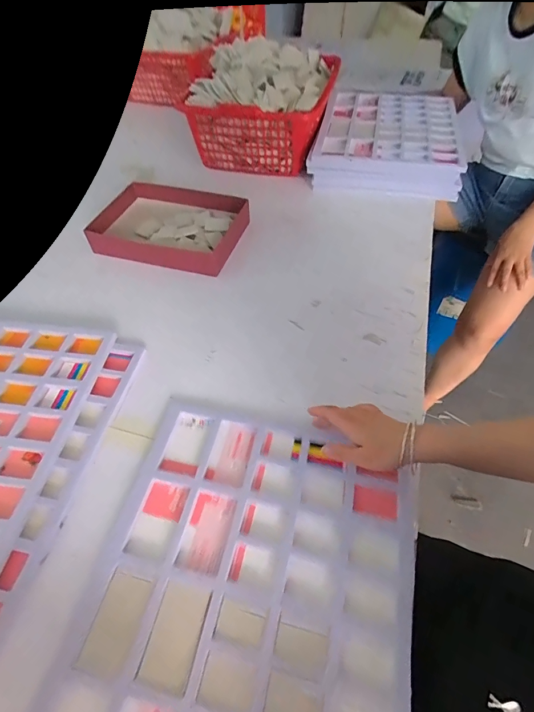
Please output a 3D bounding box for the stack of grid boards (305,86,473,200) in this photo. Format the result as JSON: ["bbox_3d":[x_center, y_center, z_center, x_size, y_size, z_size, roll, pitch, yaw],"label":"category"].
[{"bbox_3d":[0.316,-0.576,1.010,0.356,0.100,0.417,9,54,6],"label":"stack of grid boards"}]

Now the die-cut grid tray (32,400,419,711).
[{"bbox_3d":[-0.021,0.260,0.420,0.353,0.031,0.416,11,54,8],"label":"die-cut grid tray"}]

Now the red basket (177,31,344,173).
[{"bbox_3d":[0.004,-0.694,1.023,0.321,0.205,0.412,14,54,10],"label":"red basket"}]

